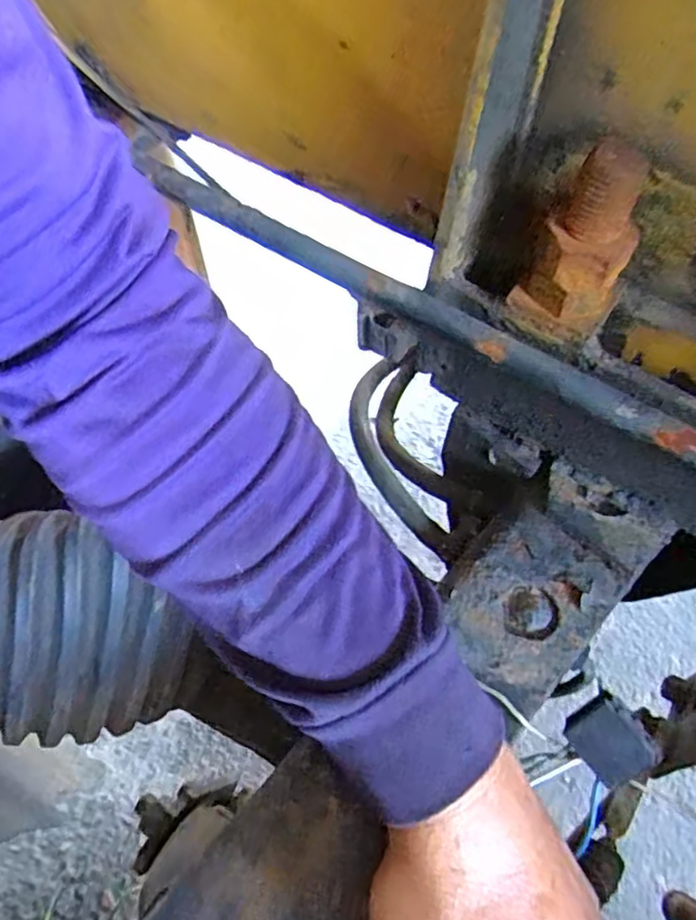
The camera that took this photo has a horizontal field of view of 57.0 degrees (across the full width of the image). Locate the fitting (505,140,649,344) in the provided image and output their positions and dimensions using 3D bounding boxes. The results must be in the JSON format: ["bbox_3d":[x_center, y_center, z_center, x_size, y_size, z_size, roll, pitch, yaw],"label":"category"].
[{"bbox_3d":[0.093,-0.087,0.252,0.040,0.071,0.038,23,65,13],"label":"fitting"}]

